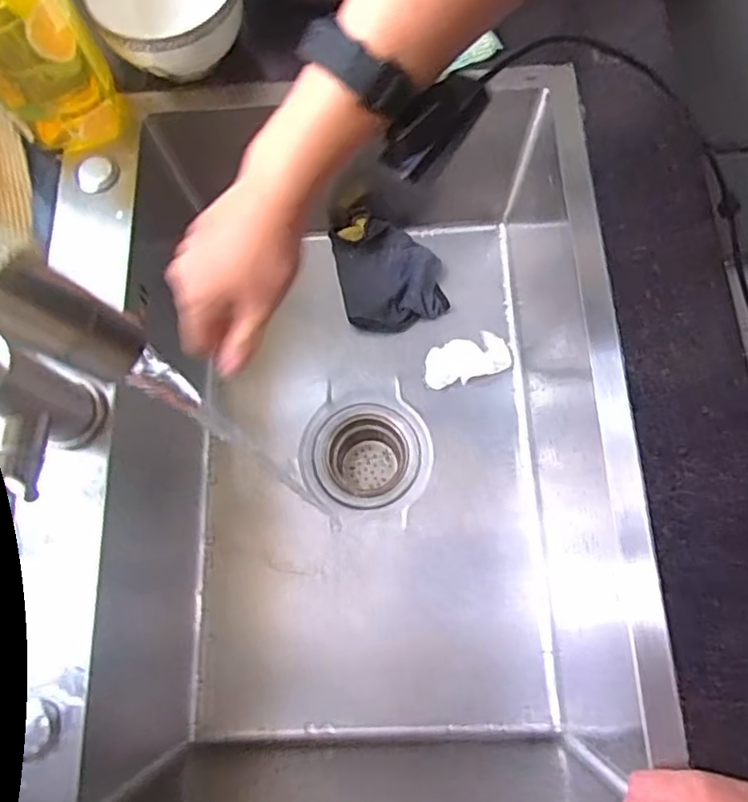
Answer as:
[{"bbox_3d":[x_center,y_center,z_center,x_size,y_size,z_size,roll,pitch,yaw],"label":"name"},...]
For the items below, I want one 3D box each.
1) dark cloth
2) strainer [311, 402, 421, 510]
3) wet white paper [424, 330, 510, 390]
[{"bbox_3d":[0.016,-0.140,0.672,0.107,0.031,0.122,-13,73,-2],"label":"dark cloth"},{"bbox_3d":[-0.007,0.063,0.660,0.106,0.057,0.108,-1,73,2],"label":"strainer"},{"bbox_3d":[0.098,-0.044,0.649,0.088,0.011,0.047,-17,73,-3],"label":"wet white paper"}]

